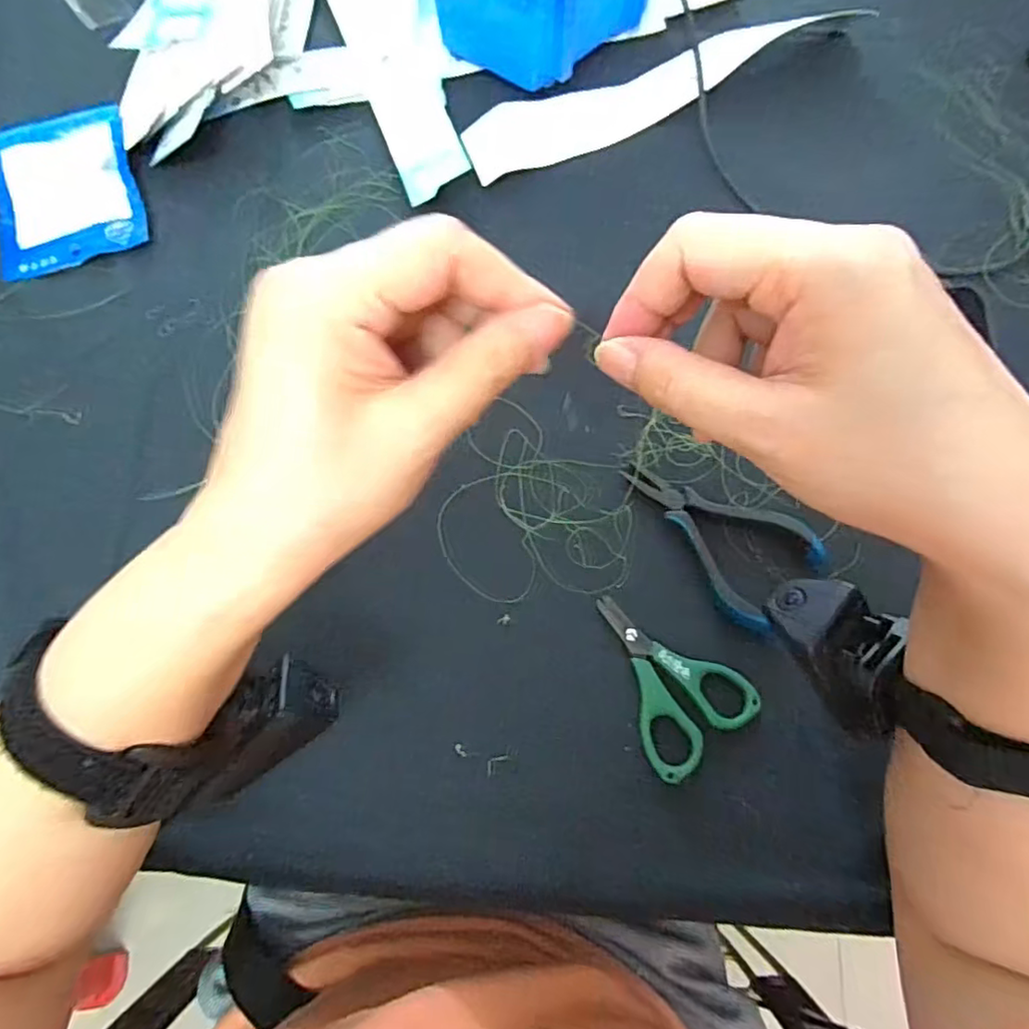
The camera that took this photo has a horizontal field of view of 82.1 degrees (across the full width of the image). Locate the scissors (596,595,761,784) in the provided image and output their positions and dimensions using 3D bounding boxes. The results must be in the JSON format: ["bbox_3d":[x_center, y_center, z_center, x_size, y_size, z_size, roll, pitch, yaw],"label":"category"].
[{"bbox_3d":[0.079,0.084,0.321,0.066,0.010,0.094,-34,76,-11],"label":"scissors"}]

